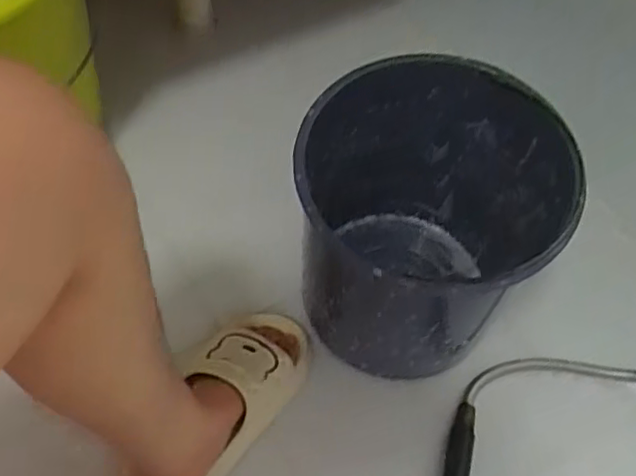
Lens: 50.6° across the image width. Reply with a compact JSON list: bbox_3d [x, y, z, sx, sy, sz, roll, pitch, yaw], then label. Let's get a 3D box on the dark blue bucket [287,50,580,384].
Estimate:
[{"bbox_3d":[0.106,-0.007,0.698,0.235,0.243,0.252,2,57,-3],"label":"dark blue bucket"}]

